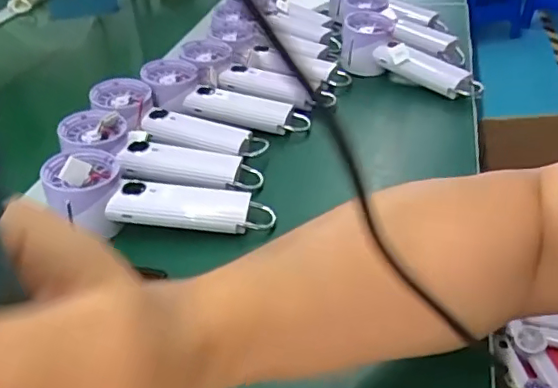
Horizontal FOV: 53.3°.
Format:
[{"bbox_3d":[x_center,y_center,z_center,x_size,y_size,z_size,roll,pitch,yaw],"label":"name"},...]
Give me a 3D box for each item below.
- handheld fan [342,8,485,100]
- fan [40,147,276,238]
[{"bbox_3d":[0.155,-0.163,0.685,0.070,0.070,0.189,-28,42,-29],"label":"handheld fan"},{"bbox_3d":[-0.102,0.006,0.483,0.199,0.050,0.071,11,36,-2],"label":"fan"}]

